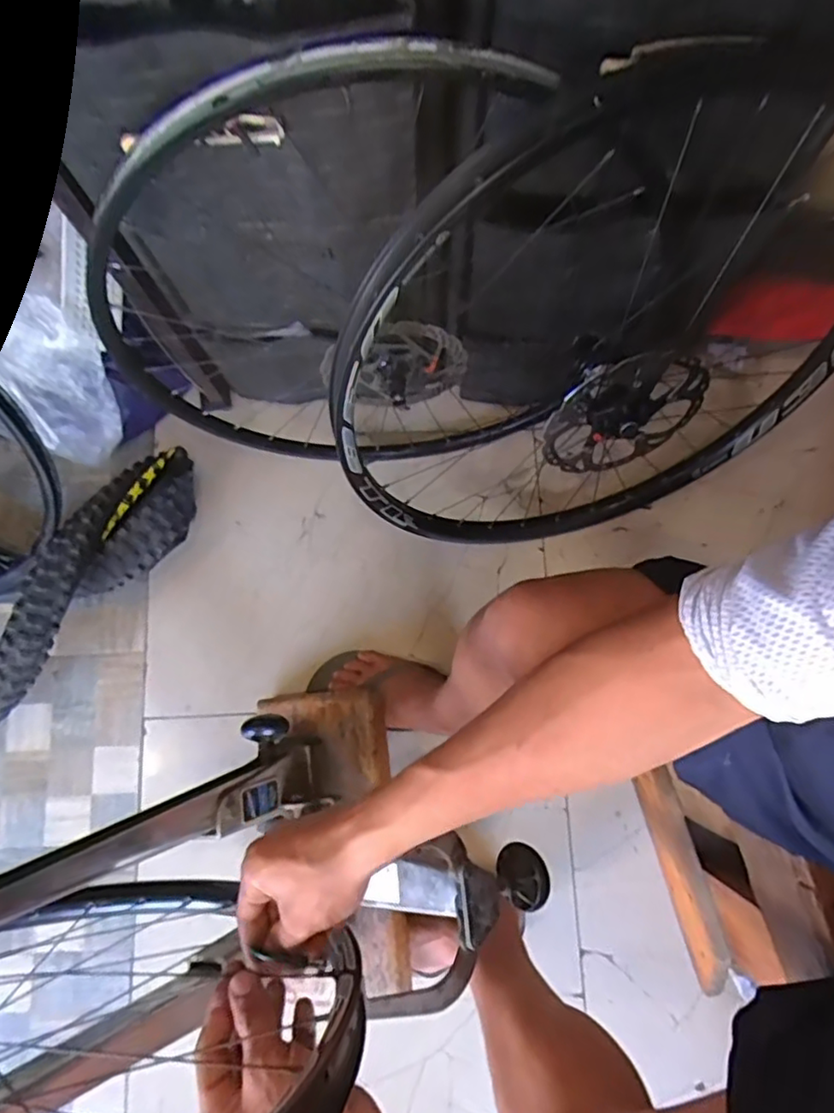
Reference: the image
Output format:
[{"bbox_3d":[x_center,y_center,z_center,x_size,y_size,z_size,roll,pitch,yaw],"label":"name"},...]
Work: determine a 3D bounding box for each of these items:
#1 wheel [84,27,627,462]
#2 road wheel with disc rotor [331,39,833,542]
[{"bbox_3d":[-0.053,-0.266,0.687,0.567,0.562,0.140,-2,78,0],"label":"wheel"},{"bbox_3d":[0.194,-0.193,0.676,0.575,0.565,0.205,-21,77,-3],"label":"road wheel with disc rotor"}]

